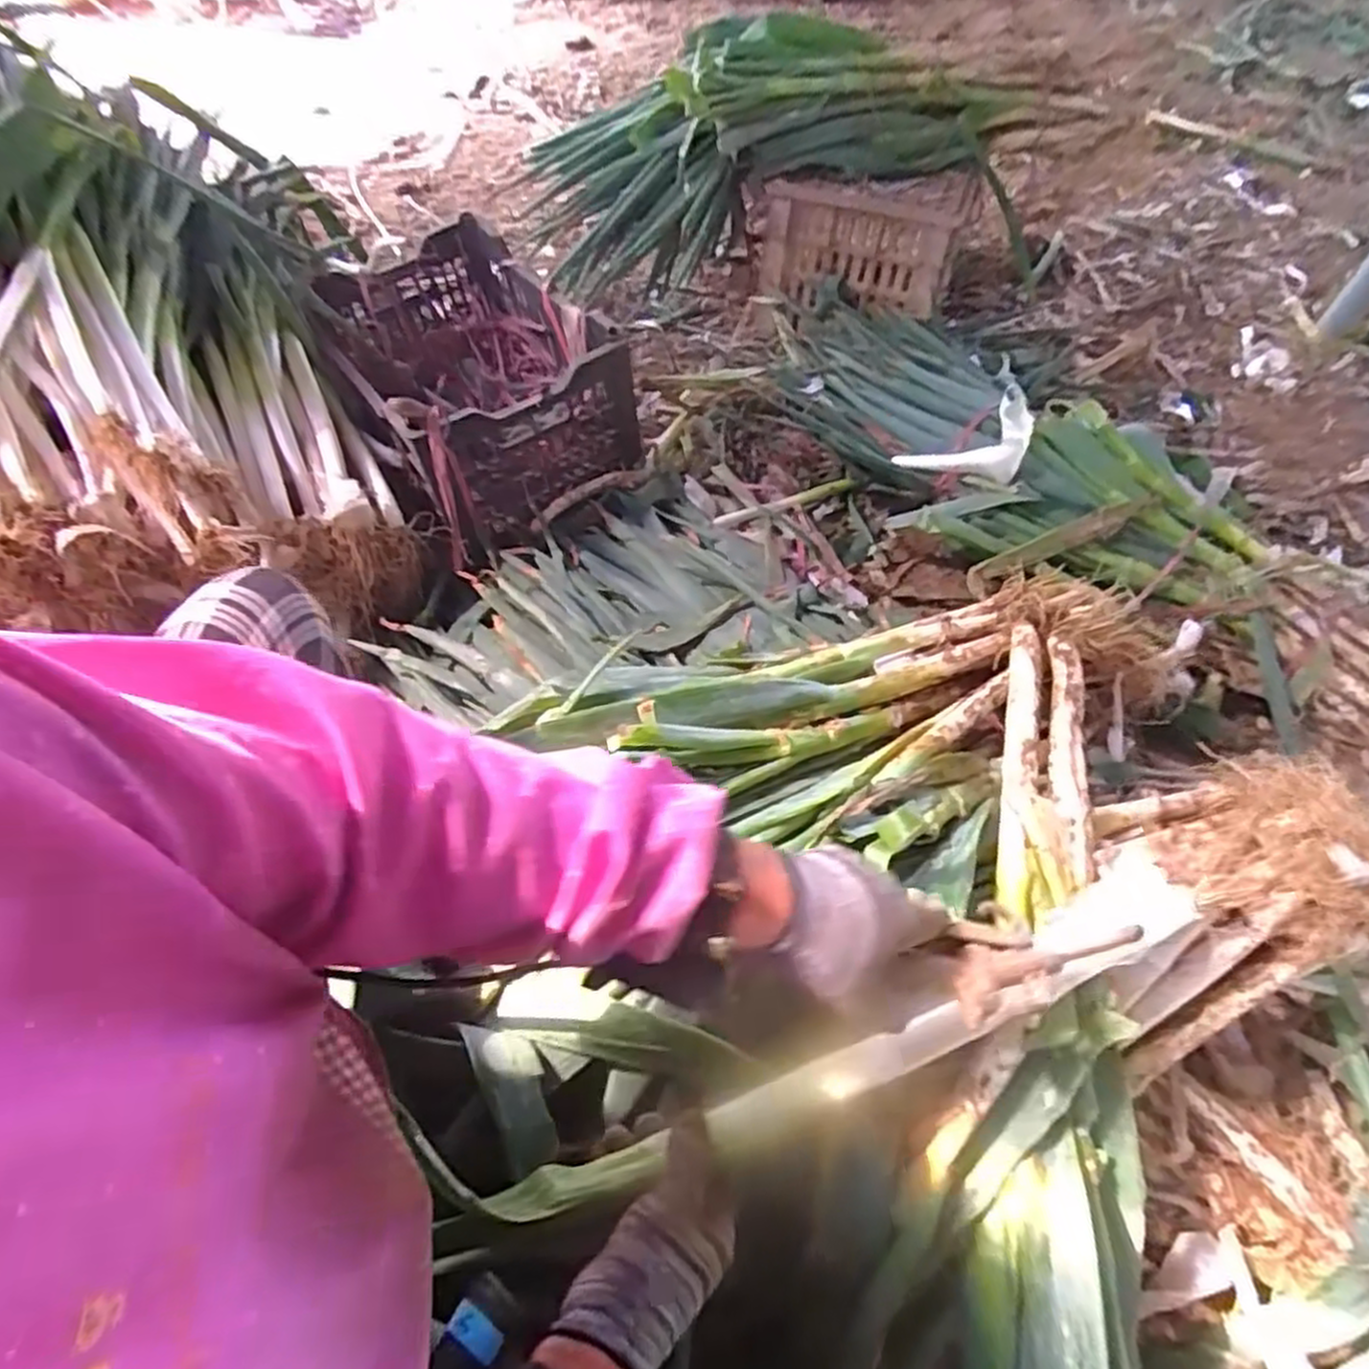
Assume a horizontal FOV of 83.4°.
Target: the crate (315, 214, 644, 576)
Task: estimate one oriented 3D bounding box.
[{"bbox_3d":[-0.317,-0.477,1.175,0.329,0.203,0.552,-26,60,-19],"label":"crate"}]

